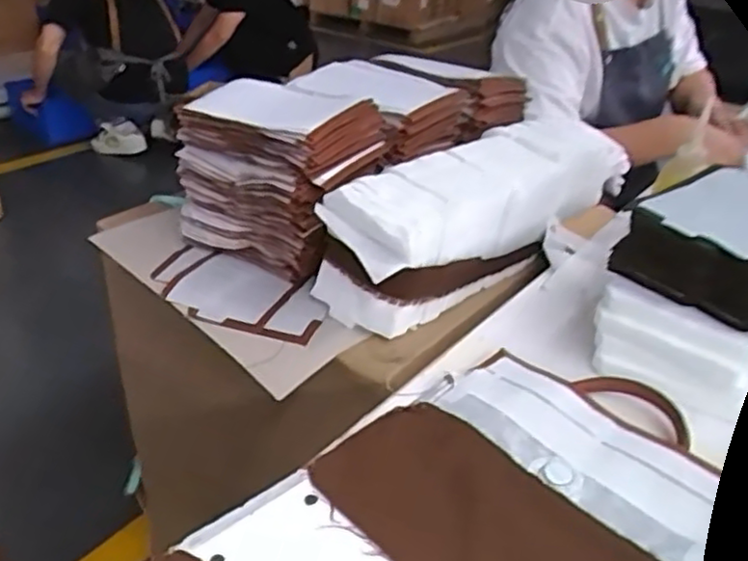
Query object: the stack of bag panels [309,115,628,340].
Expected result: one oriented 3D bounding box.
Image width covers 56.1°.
[{"bbox_3d":[0.126,-0.082,0.745,0.406,0.107,0.128,-25,38,-37],"label":"stack of bag panels"}]

